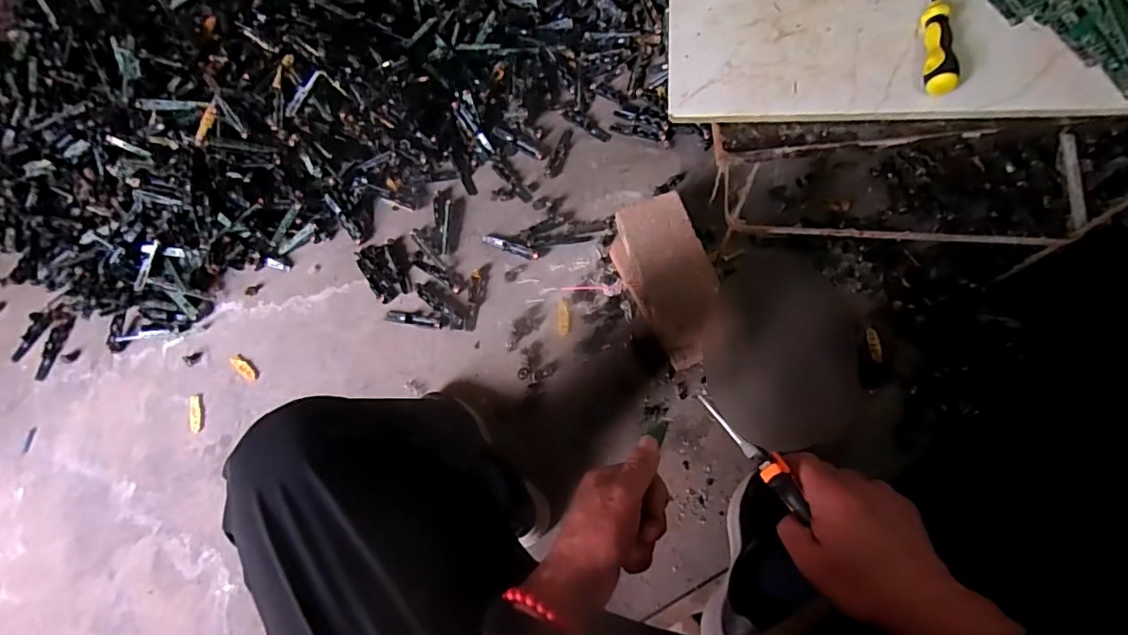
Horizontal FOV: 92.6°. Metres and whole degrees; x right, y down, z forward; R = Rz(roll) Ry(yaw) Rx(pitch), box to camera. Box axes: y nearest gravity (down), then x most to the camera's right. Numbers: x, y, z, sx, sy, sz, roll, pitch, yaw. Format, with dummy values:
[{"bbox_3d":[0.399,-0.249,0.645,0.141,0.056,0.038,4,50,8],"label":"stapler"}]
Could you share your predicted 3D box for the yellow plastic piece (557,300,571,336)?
[{"bbox_3d":[-0.001,0.000,0.875,0.020,0.010,0.061,-4,70,4],"label":"yellow plastic piece"}]

